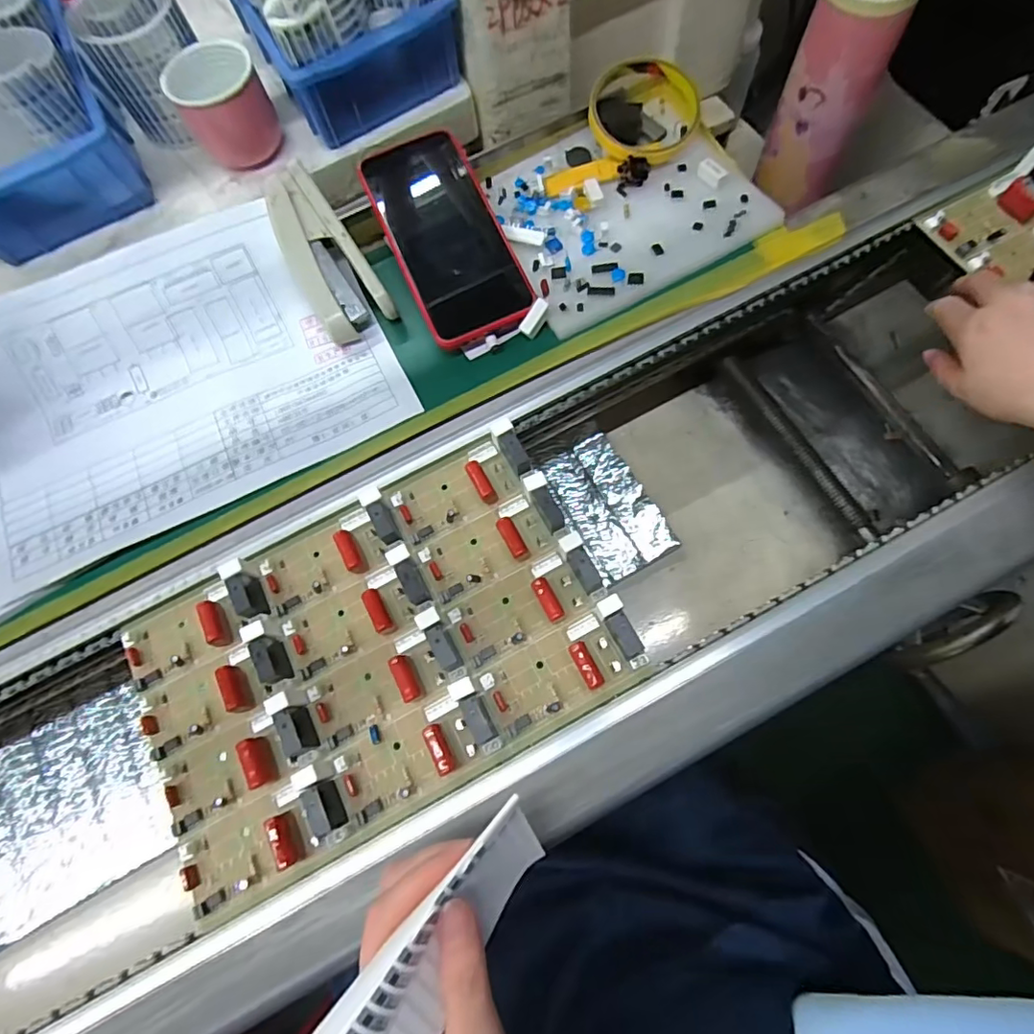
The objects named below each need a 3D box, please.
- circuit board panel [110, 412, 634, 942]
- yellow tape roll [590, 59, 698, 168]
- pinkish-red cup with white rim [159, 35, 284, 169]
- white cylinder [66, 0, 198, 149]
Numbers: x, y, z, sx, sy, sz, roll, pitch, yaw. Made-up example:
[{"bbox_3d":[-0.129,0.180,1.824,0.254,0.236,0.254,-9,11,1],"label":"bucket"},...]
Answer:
[{"bbox_3d":[-0.086,0.079,0.320,0.279,0.024,0.172,-29,71,-6],"label":"circuit board panel"},{"bbox_3d":[0.095,-0.308,0.412,0.082,0.024,0.082,0,76,2],"label":"yellow tape roll"},{"bbox_3d":[-0.210,-0.297,0.391,0.060,0.055,0.061,-1,71,4],"label":"pinkish-red cup with white rim"},{"bbox_3d":[-0.270,-0.330,0.394,0.071,0.076,0.067,0,73,1],"label":"white cylinder"}]

